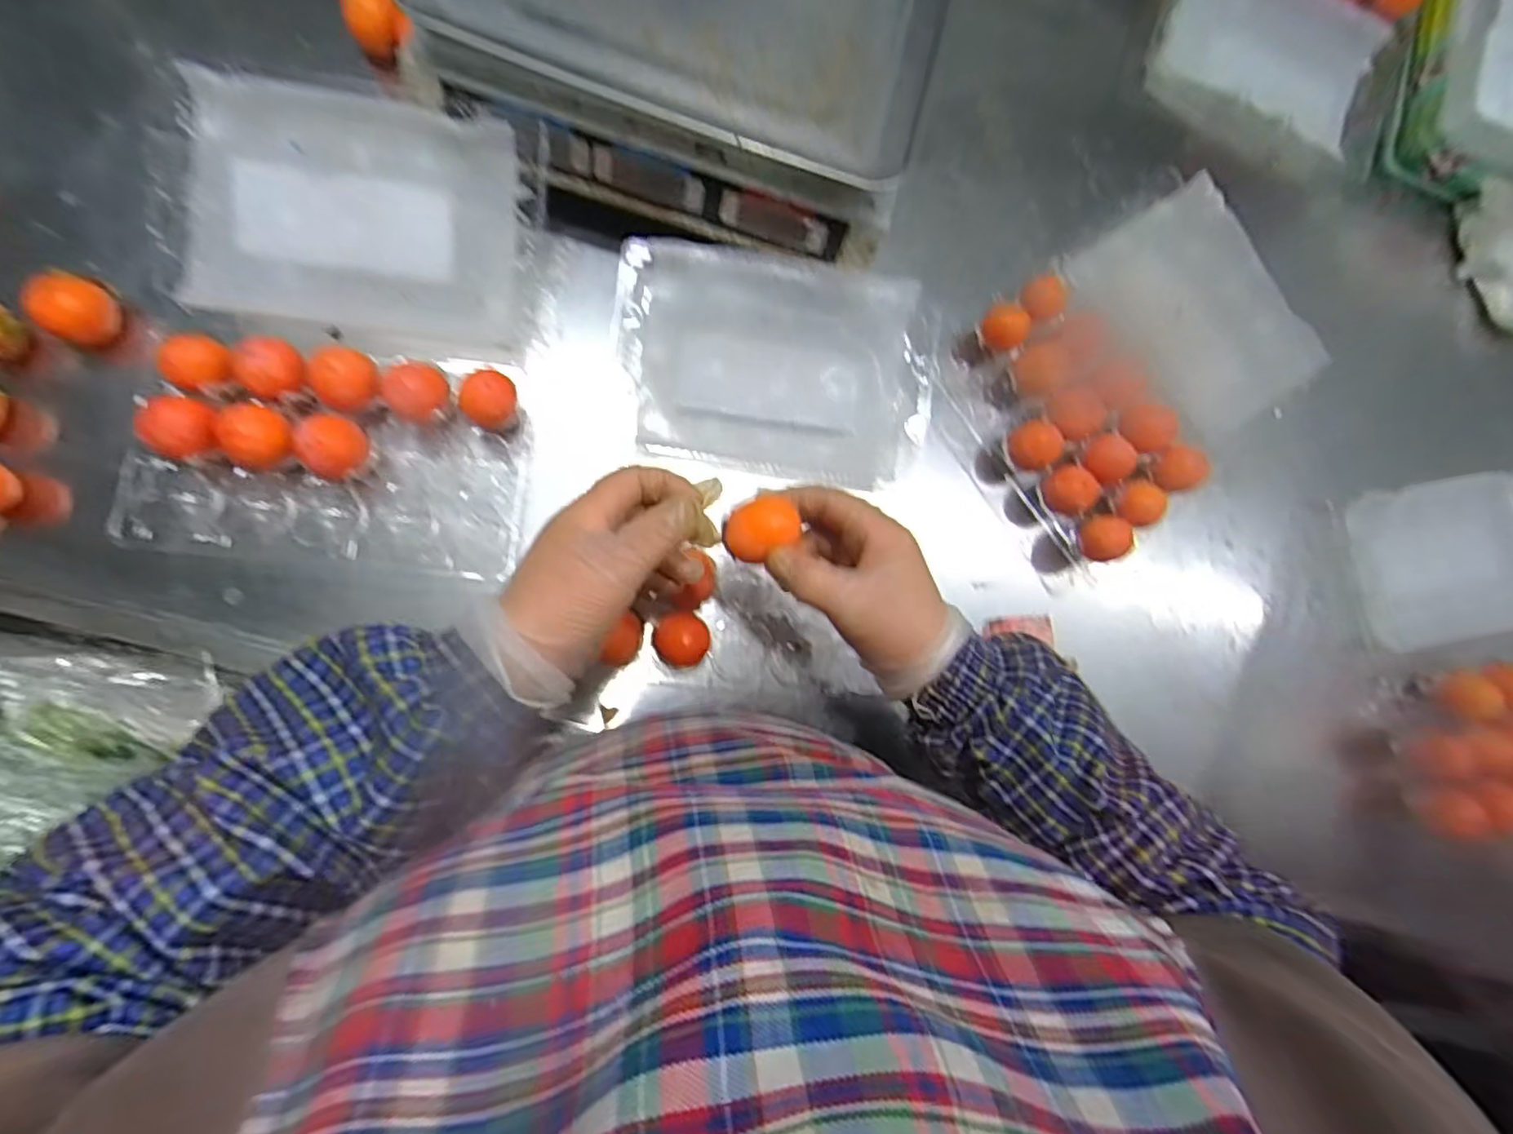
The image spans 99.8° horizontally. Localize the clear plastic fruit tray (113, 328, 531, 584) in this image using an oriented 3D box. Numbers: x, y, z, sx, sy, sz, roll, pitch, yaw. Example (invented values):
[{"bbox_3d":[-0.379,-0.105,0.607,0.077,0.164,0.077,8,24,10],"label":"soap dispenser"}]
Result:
[{"bbox_3d":[-0.280,-0.072,0.430,0.226,0.060,0.135,7,84,-7],"label":"clear plastic fruit tray"}]

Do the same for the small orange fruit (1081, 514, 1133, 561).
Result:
[{"bbox_3d":[0.274,-0.024,0.497,0.036,0.028,0.034,-13,87,-9],"label":"small orange fruit"}]

